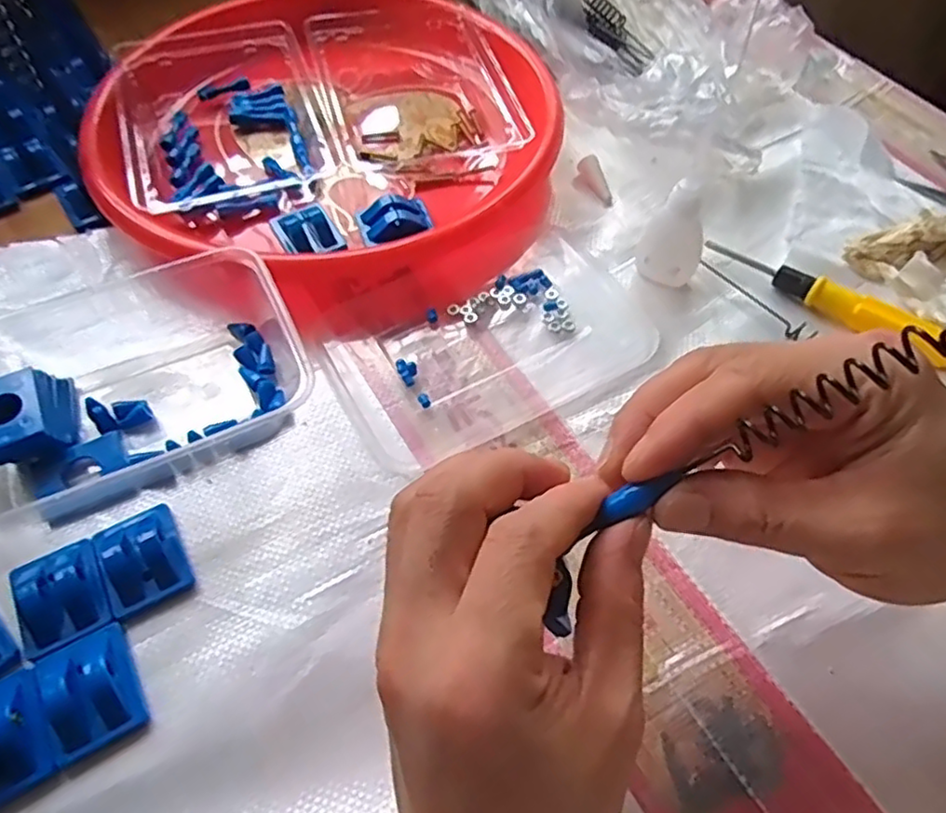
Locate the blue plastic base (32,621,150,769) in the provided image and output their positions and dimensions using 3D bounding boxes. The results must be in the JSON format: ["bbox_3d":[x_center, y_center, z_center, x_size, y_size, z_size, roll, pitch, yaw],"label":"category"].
[{"bbox_3d":[-0.152,0.111,0.262,0.033,0.016,0.045,-27,61,-17],"label":"blue plastic base"}]

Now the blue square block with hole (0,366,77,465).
[{"bbox_3d":[-0.219,0.004,0.325,0.037,0.025,0.043,-18,58,-12],"label":"blue square block with hole"}]

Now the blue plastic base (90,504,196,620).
[{"bbox_3d":[-0.146,0.067,0.295,0.032,0.014,0.043,-25,60,-17],"label":"blue plastic base"}]

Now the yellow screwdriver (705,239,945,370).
[{"bbox_3d":[0.200,-0.064,0.375,0.141,0.017,0.016,33,62,19],"label":"yellow screwdriver"}]

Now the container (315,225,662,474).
[{"bbox_3d":[0.012,-0.033,0.364,0.170,0.012,0.098,-26,60,-17],"label":"container"}]

